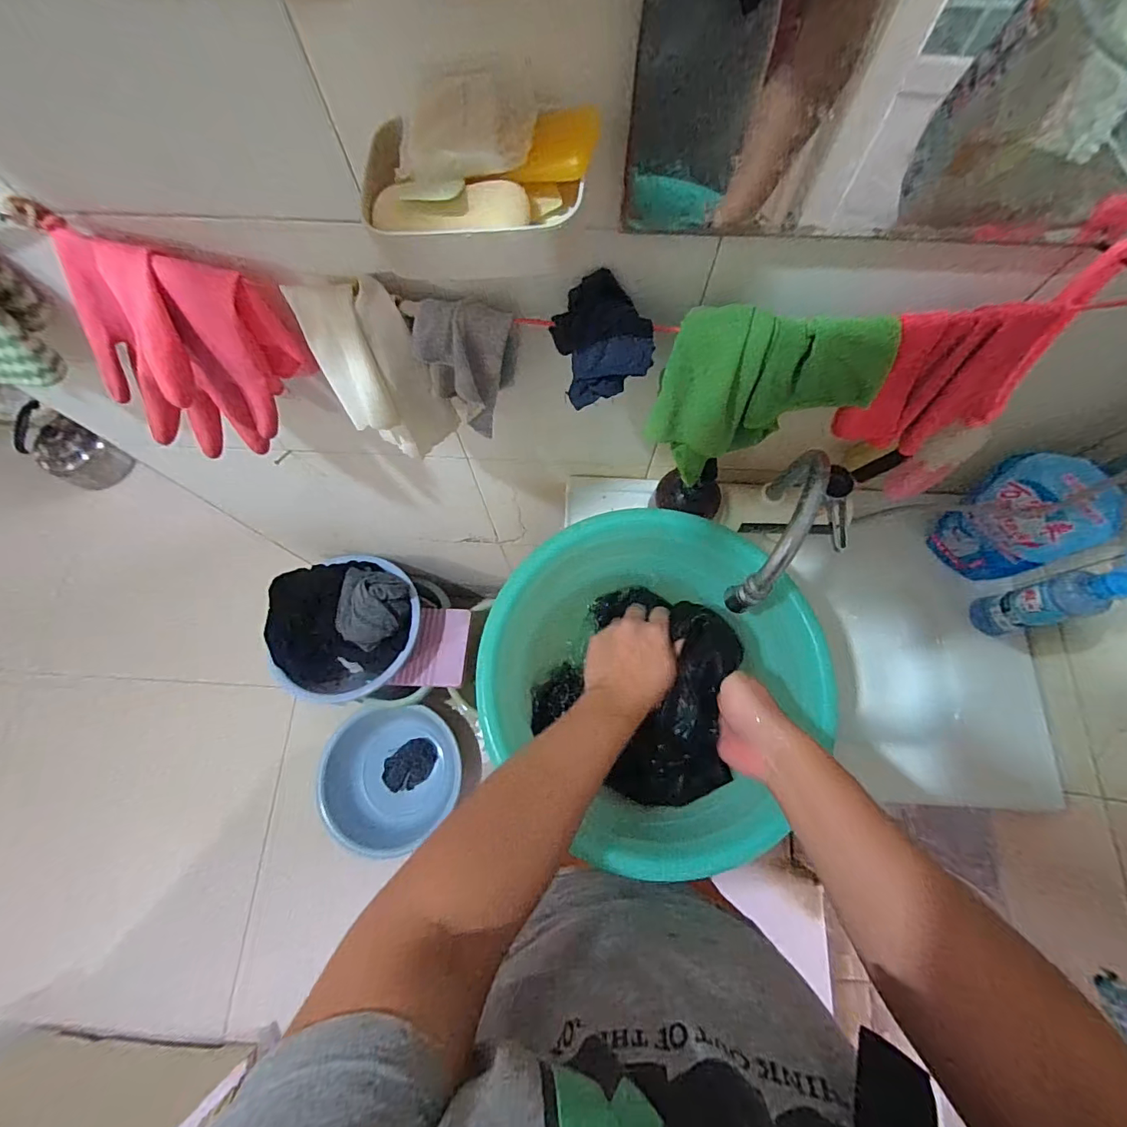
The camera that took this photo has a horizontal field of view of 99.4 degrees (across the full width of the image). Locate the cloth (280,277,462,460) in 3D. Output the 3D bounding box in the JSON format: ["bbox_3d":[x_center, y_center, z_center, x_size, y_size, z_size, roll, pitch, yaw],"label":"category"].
[{"bbox_3d":[-0.159,-0.165,0.424,0.084,0.155,0.059,-8,36,8],"label":"cloth"}]

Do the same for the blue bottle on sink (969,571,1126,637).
[{"bbox_3d":[0.555,0.046,0.552,0.039,0.160,0.046,-7,72,-1],"label":"blue bottle on sink"}]

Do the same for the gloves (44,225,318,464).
[{"bbox_3d":[-0.317,-0.173,0.412,0.158,0.149,0.095,6,73,3],"label":"gloves"}]

